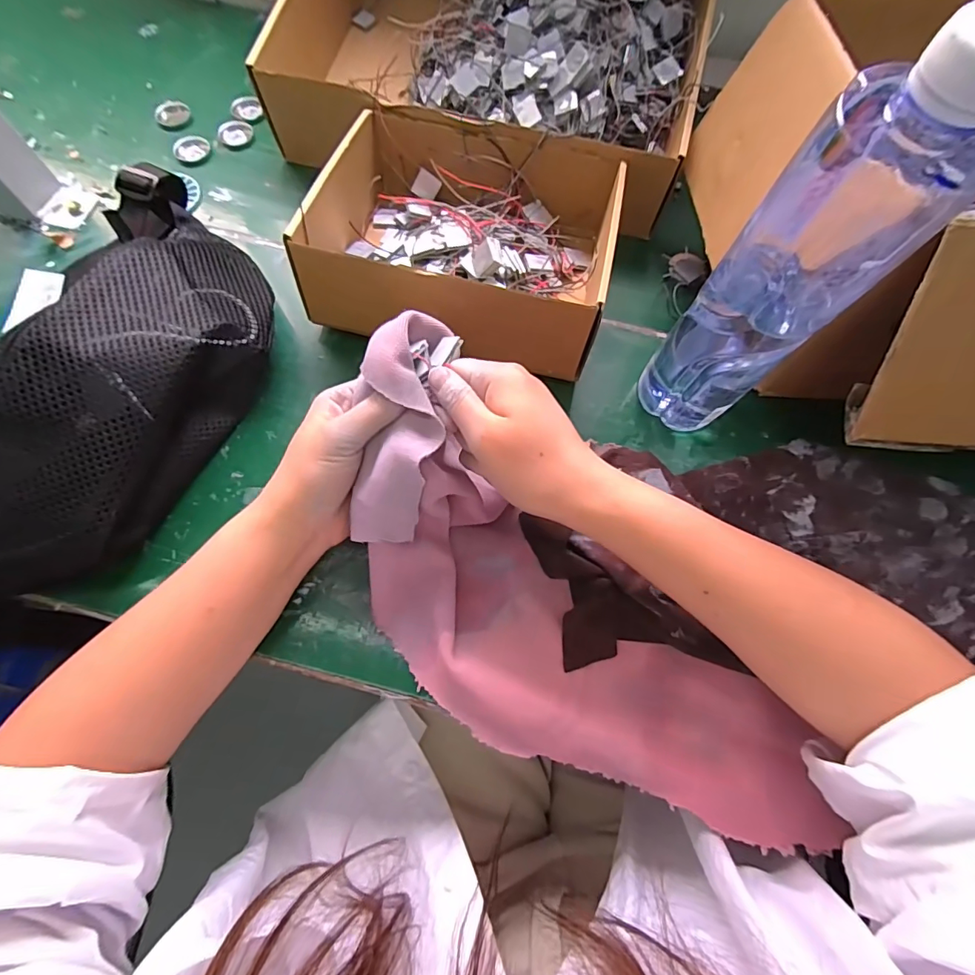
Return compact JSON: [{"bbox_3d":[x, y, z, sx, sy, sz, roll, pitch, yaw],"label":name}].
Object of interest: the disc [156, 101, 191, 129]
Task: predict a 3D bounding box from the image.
[{"bbox_3d":[-0.299,-0.357,0.453,0.026,0.004,0.032,14,68,3],"label":"disc"}]

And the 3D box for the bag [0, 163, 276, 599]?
[{"bbox_3d":[-0.229,-0.087,0.308,0.141,0.084,0.320,10,68,2],"label":"bag"}]

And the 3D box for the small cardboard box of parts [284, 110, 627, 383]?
[{"bbox_3d":[-0.015,-0.185,0.361,0.197,0.081,0.175,13,68,3],"label":"small cardboard box of parts"}]

